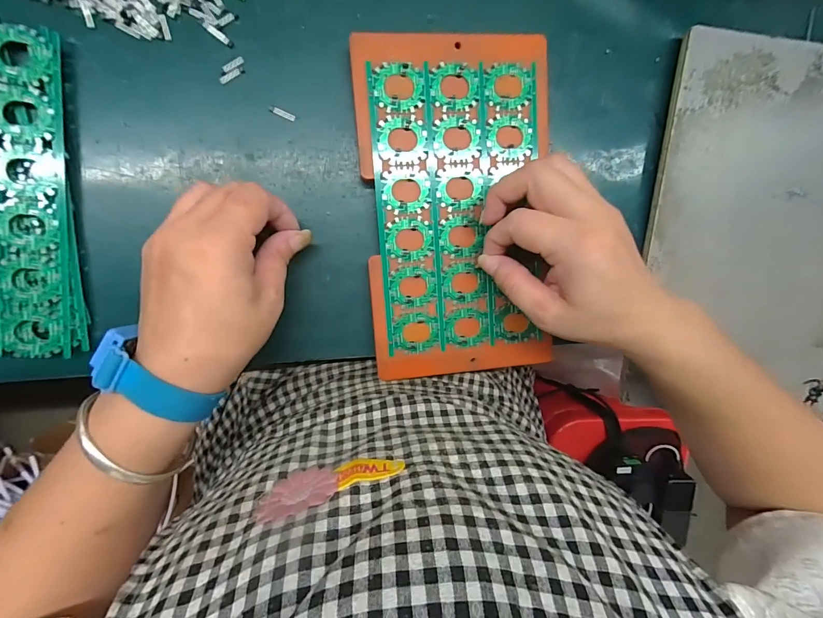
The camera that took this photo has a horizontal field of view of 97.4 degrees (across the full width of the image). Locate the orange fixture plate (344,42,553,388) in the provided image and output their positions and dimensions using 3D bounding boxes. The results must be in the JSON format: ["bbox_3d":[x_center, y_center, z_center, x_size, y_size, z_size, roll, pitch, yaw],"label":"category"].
[{"bbox_3d":[0.033,-0.070,0.264,0.136,0.006,0.238,-1,97,-7],"label":"orange fixture plate"}]

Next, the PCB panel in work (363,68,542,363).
[{"bbox_3d":[0.035,-0.070,0.263,0.117,0.004,0.199,-5,98,-8],"label":"PCB panel in work"}]

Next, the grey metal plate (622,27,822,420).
[{"bbox_3d":[0.293,-0.060,0.300,0.200,0.017,0.287,6,99,-3],"label":"grey metal plate"}]

